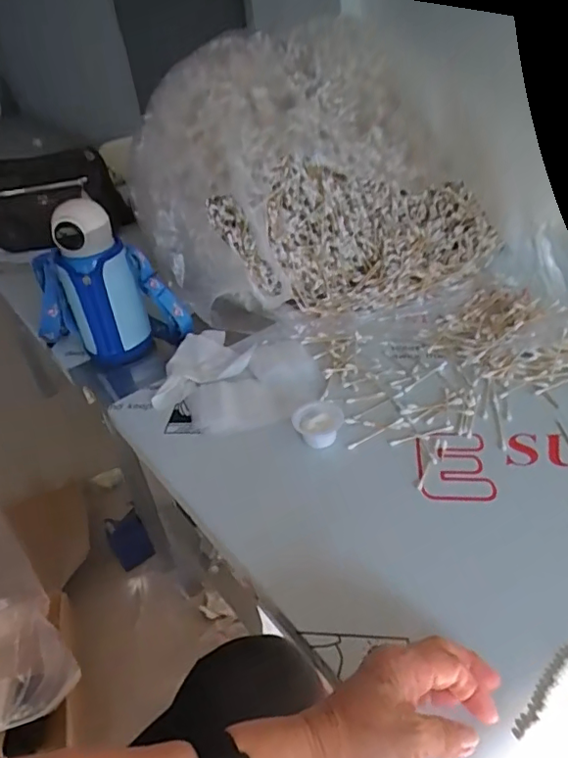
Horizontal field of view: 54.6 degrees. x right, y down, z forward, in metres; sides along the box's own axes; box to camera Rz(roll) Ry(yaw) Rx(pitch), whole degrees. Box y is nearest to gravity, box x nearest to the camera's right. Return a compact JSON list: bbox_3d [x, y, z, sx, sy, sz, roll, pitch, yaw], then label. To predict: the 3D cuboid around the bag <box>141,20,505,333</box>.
[{"bbox_3d":[0.039,-0.287,0.788,0.453,0.306,0.303,-20,41,-15],"label":"bag"}]

